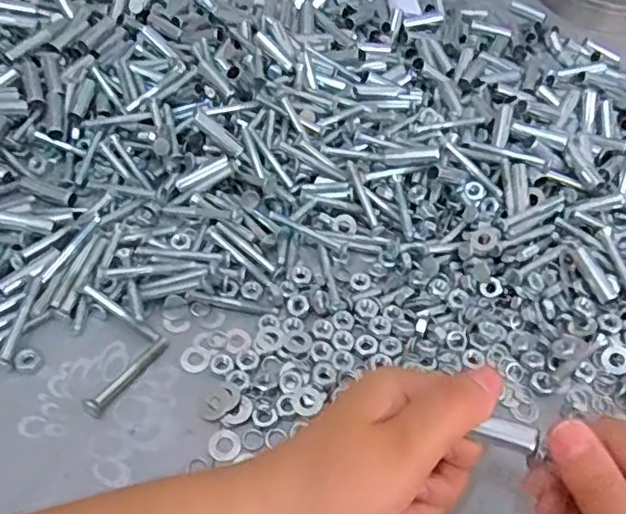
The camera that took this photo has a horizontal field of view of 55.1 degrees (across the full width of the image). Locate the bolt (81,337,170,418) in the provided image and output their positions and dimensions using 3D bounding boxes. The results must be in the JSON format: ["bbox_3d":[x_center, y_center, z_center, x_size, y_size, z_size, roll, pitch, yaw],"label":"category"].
[{"bbox_3d":[-0.100,0.063,0.325,0.011,0.008,0.056,32,53,19],"label":"bolt"}]

